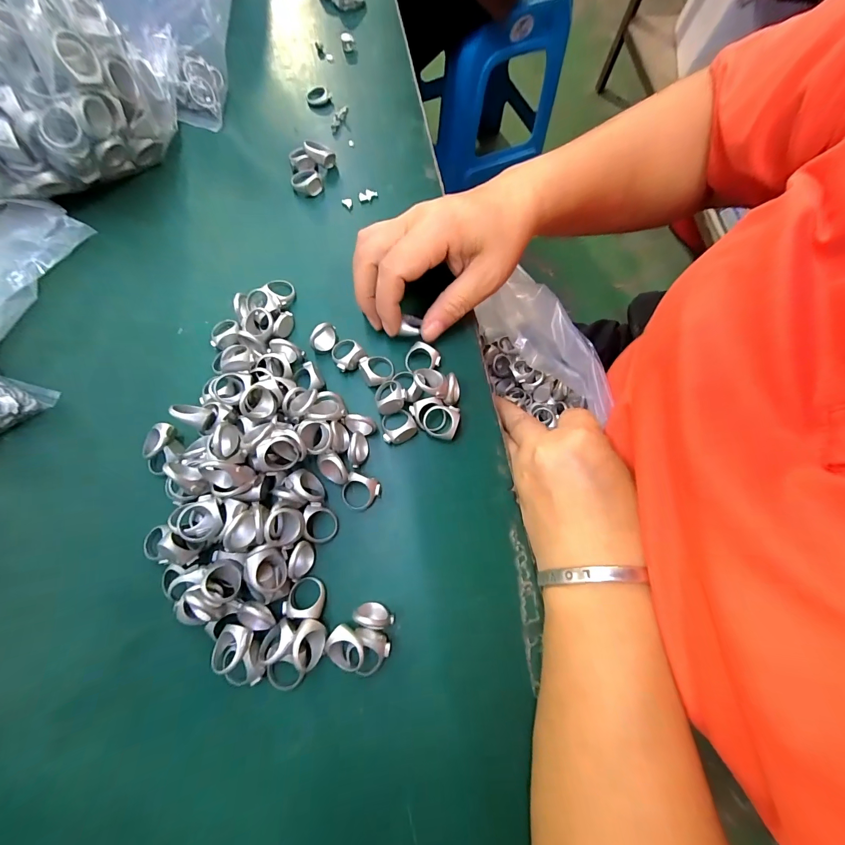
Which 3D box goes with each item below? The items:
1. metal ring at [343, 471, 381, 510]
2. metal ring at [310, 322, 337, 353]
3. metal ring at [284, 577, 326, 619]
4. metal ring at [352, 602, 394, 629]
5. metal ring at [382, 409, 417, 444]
[{"bbox_3d":[-0.038,0.043,0.223,0.022,0.009,0.020,1,74,-2],"label":"metal ring"},{"bbox_3d":[-0.068,-0.057,0.252,0.019,0.015,0.014,-25,76,-9],"label":"metal ring"},{"bbox_3d":[-0.066,0.097,0.203,0.022,0.008,0.020,1,74,-2],"label":"metal ring"},{"bbox_3d":[-0.027,0.105,0.198,0.021,0.019,0.010,-4,74,-3],"label":"metal ring"},{"bbox_3d":[-0.015,0.002,0.232,0.021,0.010,0.023,1,74,-2],"label":"metal ring"}]

